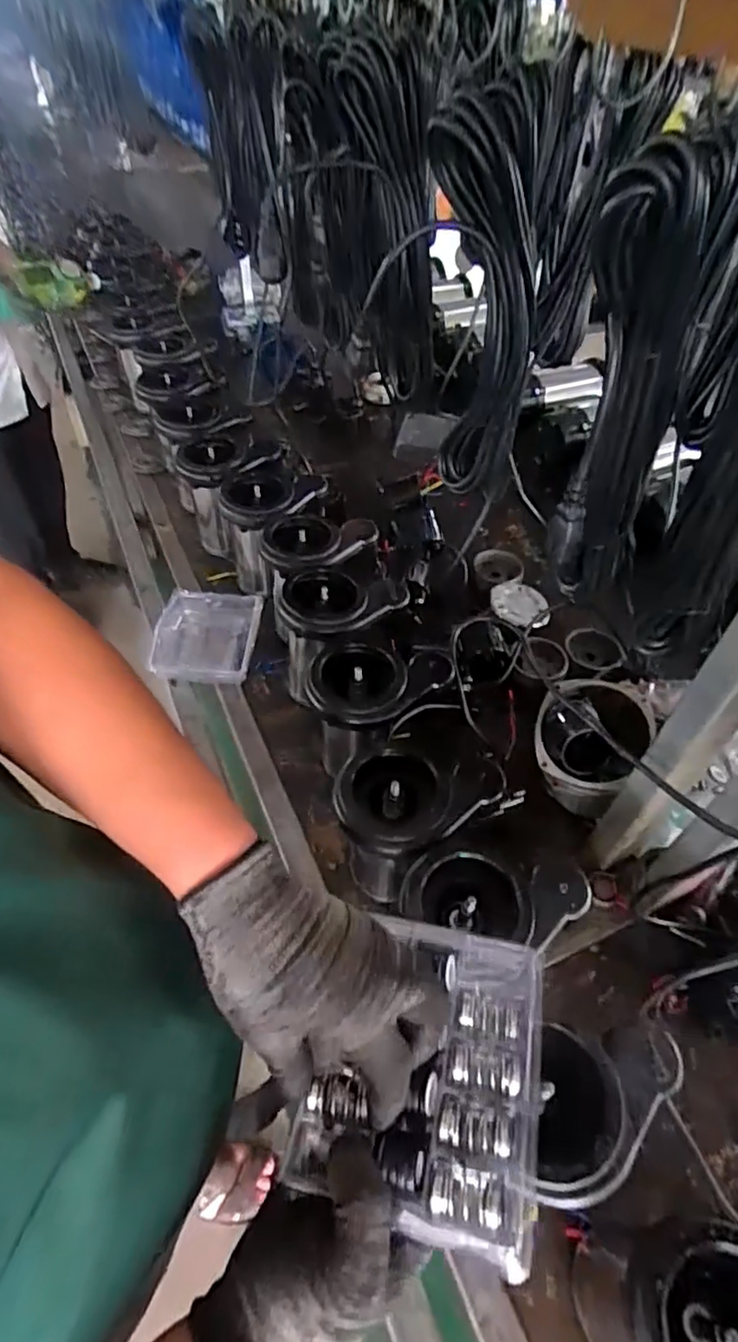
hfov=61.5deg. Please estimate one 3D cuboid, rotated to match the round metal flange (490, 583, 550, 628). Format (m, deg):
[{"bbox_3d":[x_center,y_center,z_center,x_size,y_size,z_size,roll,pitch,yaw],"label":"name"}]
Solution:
[{"bbox_3d":[0.251,-0.109,1.026,0.093,0.016,0.089,1,49,-2],"label":"round metal flange"}]

